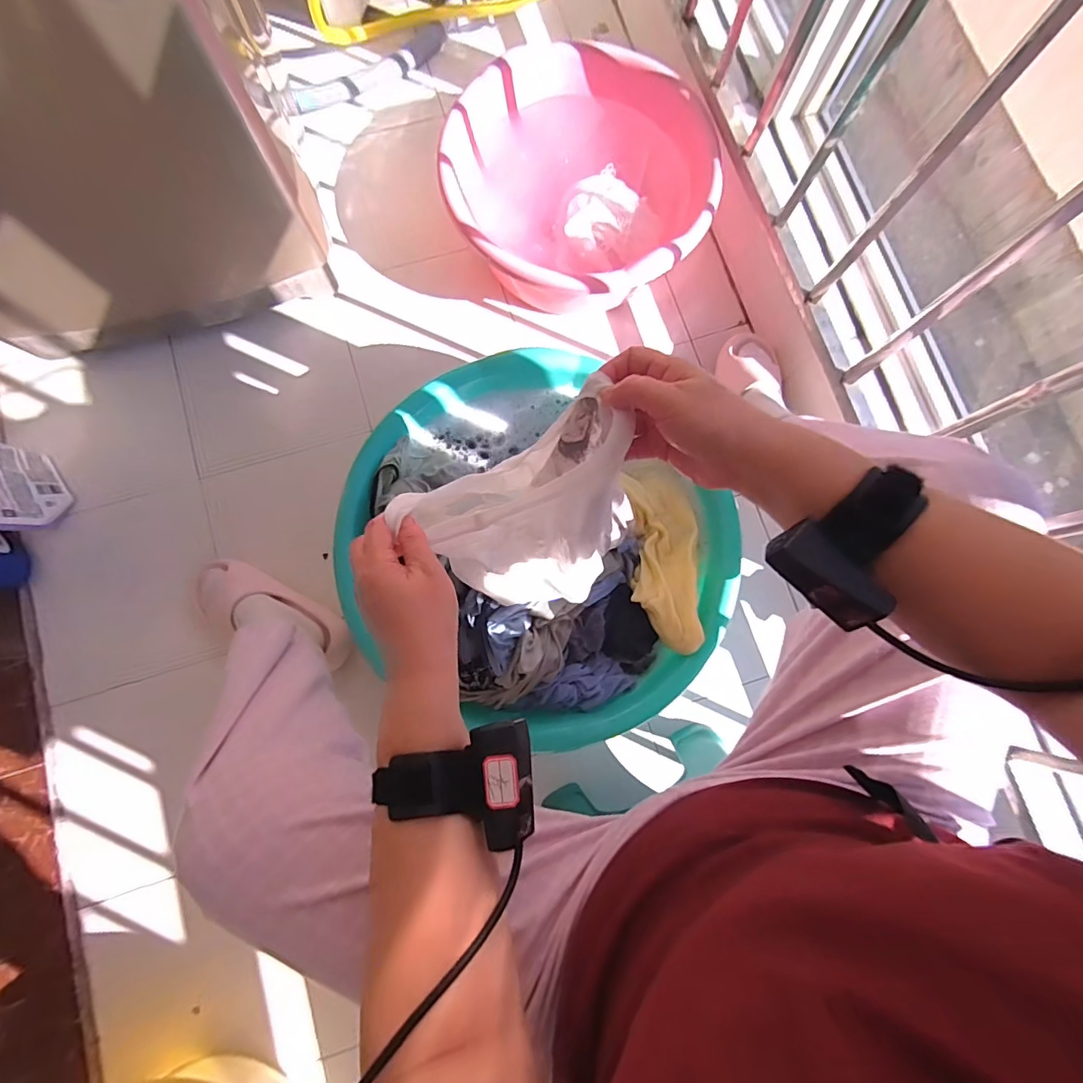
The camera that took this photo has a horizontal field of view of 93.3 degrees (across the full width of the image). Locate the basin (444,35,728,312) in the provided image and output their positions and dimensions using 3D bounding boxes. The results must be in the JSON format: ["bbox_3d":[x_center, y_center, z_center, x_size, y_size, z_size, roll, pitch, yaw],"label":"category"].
[{"bbox_3d":[0.056,-0.577,0.875,0.426,0.177,0.418,0,80,-1],"label":"basin"}]

